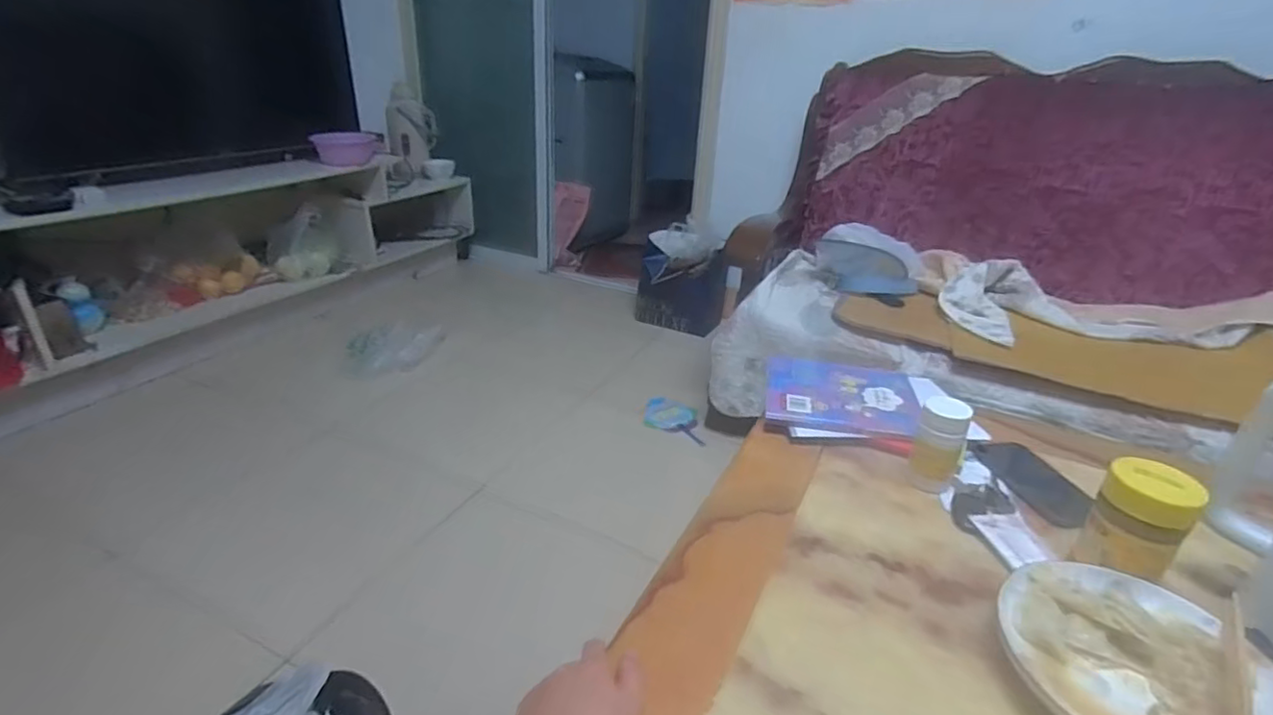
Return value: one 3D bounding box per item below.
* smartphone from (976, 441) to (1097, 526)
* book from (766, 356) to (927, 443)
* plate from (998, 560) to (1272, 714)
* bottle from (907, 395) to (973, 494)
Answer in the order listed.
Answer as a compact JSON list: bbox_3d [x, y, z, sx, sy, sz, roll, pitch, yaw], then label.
[{"bbox_3d":[0.484,0.150,0.738,0.069,0.014,0.150,-2,27,-11],"label":"smartphone"},{"bbox_3d":[0.288,0.051,0.863,0.200,0.013,0.192,11,27,15],"label":"book"},{"bbox_3d":[0.405,0.250,0.488,0.196,0.044,0.202,3,26,-1],"label":"plate"},{"bbox_3d":[0.349,0.102,0.705,0.050,0.105,0.046,18,30,28],"label":"bottle"}]

